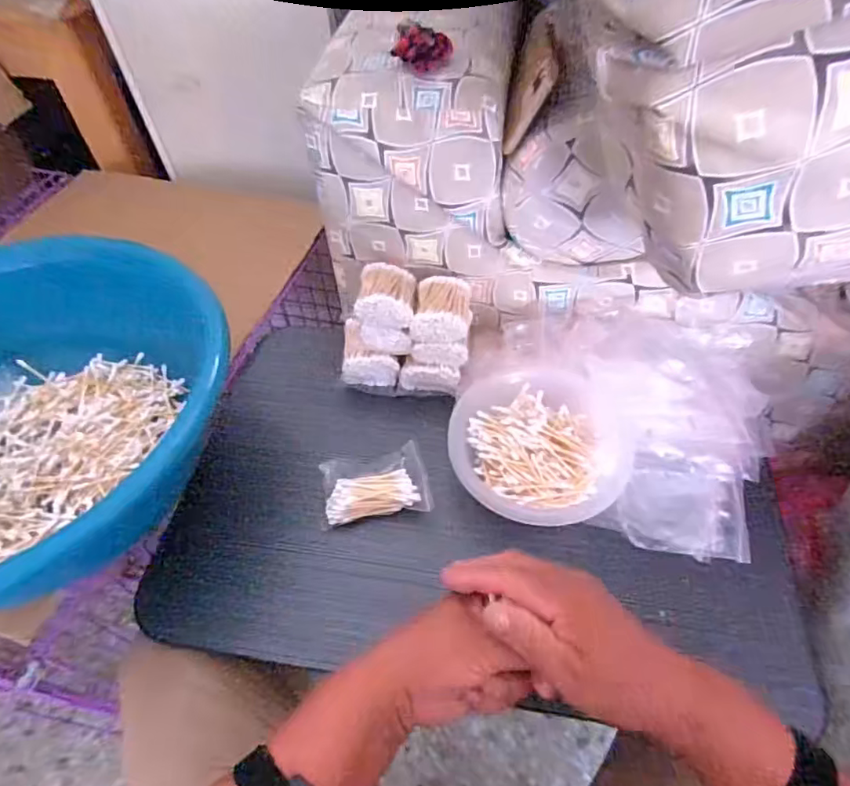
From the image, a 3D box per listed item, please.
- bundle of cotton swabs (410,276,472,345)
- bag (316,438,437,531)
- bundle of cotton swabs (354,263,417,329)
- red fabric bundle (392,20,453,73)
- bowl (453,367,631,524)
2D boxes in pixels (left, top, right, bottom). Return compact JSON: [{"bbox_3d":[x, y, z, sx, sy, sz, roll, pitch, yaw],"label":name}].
[{"bbox_3d":[0.019,-0.090,0.579,0.059,0.036,0.075,3,52,5],"label":"bundle of cotton swabs"},{"bbox_3d":[-0.050,0.093,0.541,0.103,0.021,0.071,-10,52,-5],"label":"bag"},{"bbox_3d":[-0.040,-0.097,0.585,0.061,0.061,0.073,-1,52,2],"label":"bundle of cotton swabs"},{"bbox_3d":[-0.002,-0.301,0.470,0.044,0.028,0.036,13,54,13],"label":"red fabric bundle"},{"bbox_3d":[0.113,0.050,0.541,0.171,0.044,0.161,-1,52,2],"label":"bowl"}]

